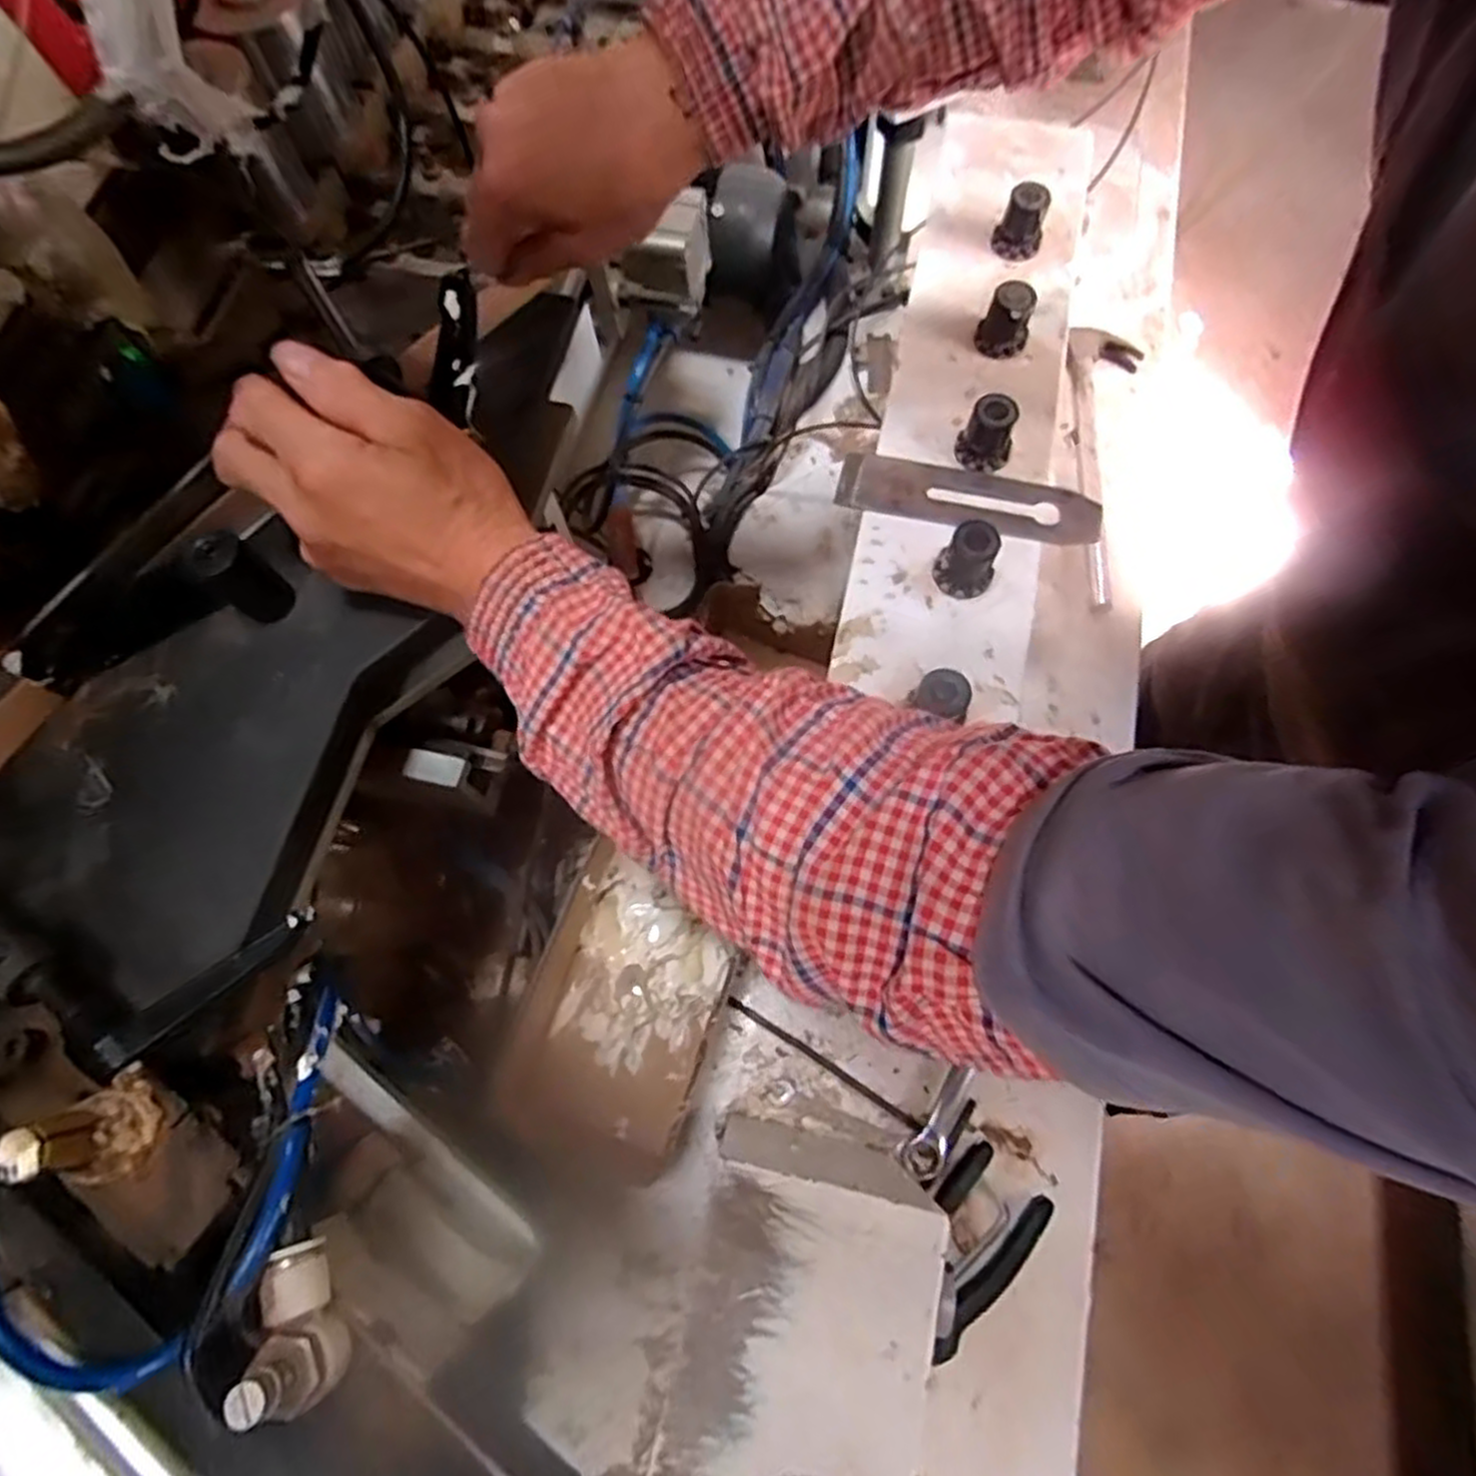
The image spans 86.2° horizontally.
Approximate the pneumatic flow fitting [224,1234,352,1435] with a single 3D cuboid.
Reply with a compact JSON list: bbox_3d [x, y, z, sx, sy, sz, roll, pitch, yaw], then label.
[{"bbox_3d":[-0.131,0.171,0.227,0.017,0.034,0.041,-25,71,-7],"label":"pneumatic flow fitting"}]

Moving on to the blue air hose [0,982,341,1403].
[{"bbox_3d":[-0.218,0.141,0.243,0.163,0.080,0.107,-10,70,-2],"label":"blue air hose"}]

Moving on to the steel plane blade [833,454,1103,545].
[{"bbox_3d":[0.157,-0.165,0.538,0.175,0.004,0.055,8,70,5],"label":"steel plane blade"}]

